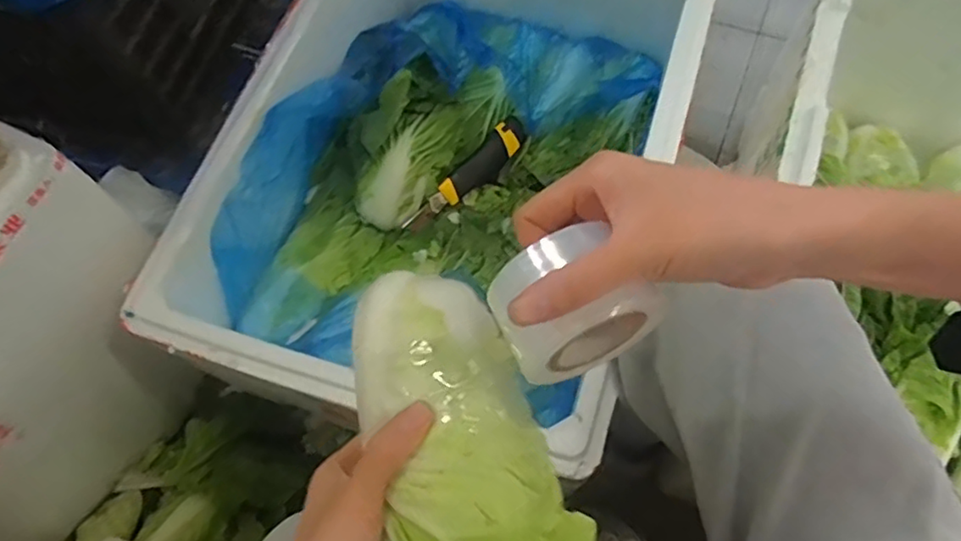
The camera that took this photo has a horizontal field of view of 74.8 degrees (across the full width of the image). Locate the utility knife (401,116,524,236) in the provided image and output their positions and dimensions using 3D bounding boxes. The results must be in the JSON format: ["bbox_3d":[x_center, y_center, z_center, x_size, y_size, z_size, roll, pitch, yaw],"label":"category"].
[{"bbox_3d":[-0.015,-0.114,0.776,0.037,0.031,0.198,39,73,17],"label":"utility knife"}]

